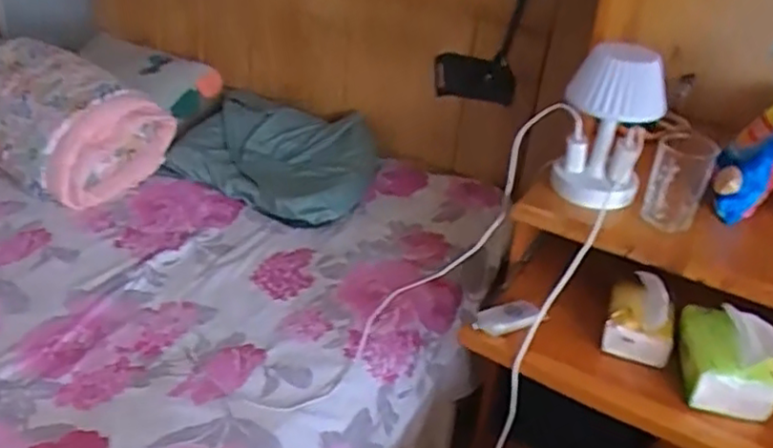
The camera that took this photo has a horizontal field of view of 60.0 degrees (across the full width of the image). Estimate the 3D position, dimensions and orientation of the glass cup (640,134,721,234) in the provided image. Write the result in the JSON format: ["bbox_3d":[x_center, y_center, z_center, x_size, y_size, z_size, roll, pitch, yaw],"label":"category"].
[{"bbox_3d":[0.393,-0.057,0.904,0.070,0.112,0.070,19,36,23],"label":"glass cup"}]

